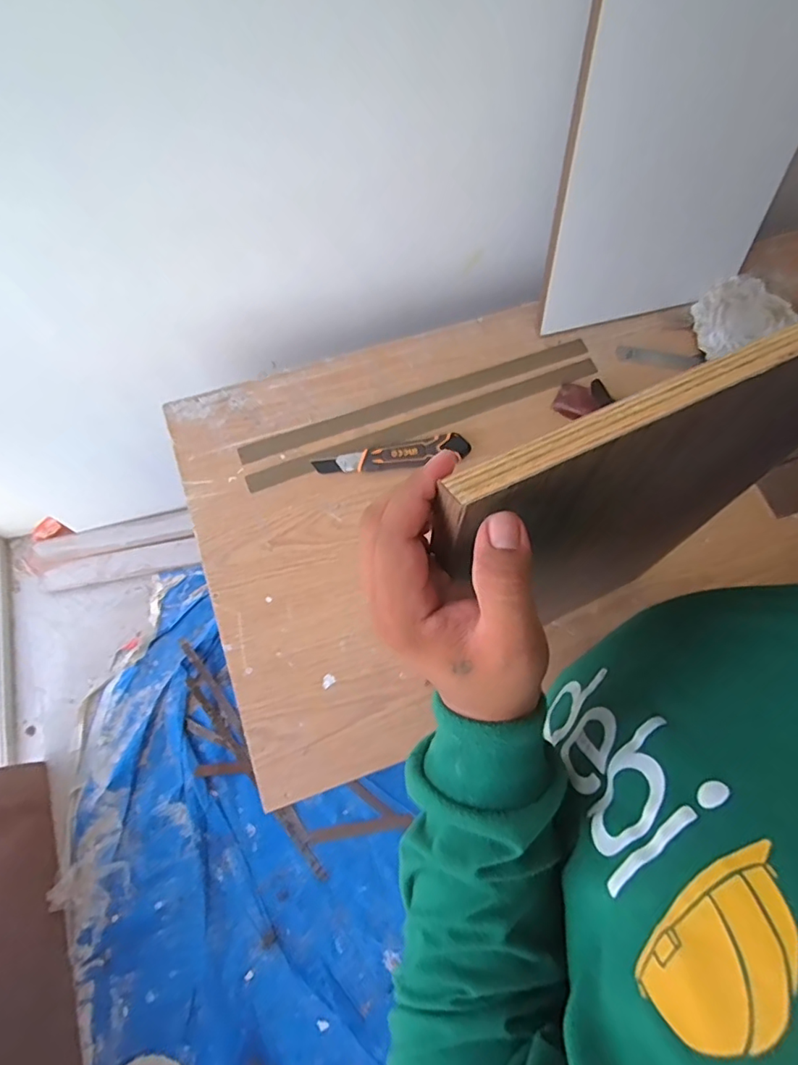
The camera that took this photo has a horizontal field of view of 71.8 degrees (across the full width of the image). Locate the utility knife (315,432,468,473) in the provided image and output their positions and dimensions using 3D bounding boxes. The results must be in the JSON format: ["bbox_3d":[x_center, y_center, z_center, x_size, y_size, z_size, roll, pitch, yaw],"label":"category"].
[{"bbox_3d":[-0.009,-0.110,0.808,0.223,0.016,0.039,-11,71,-4],"label":"utility knife"}]

